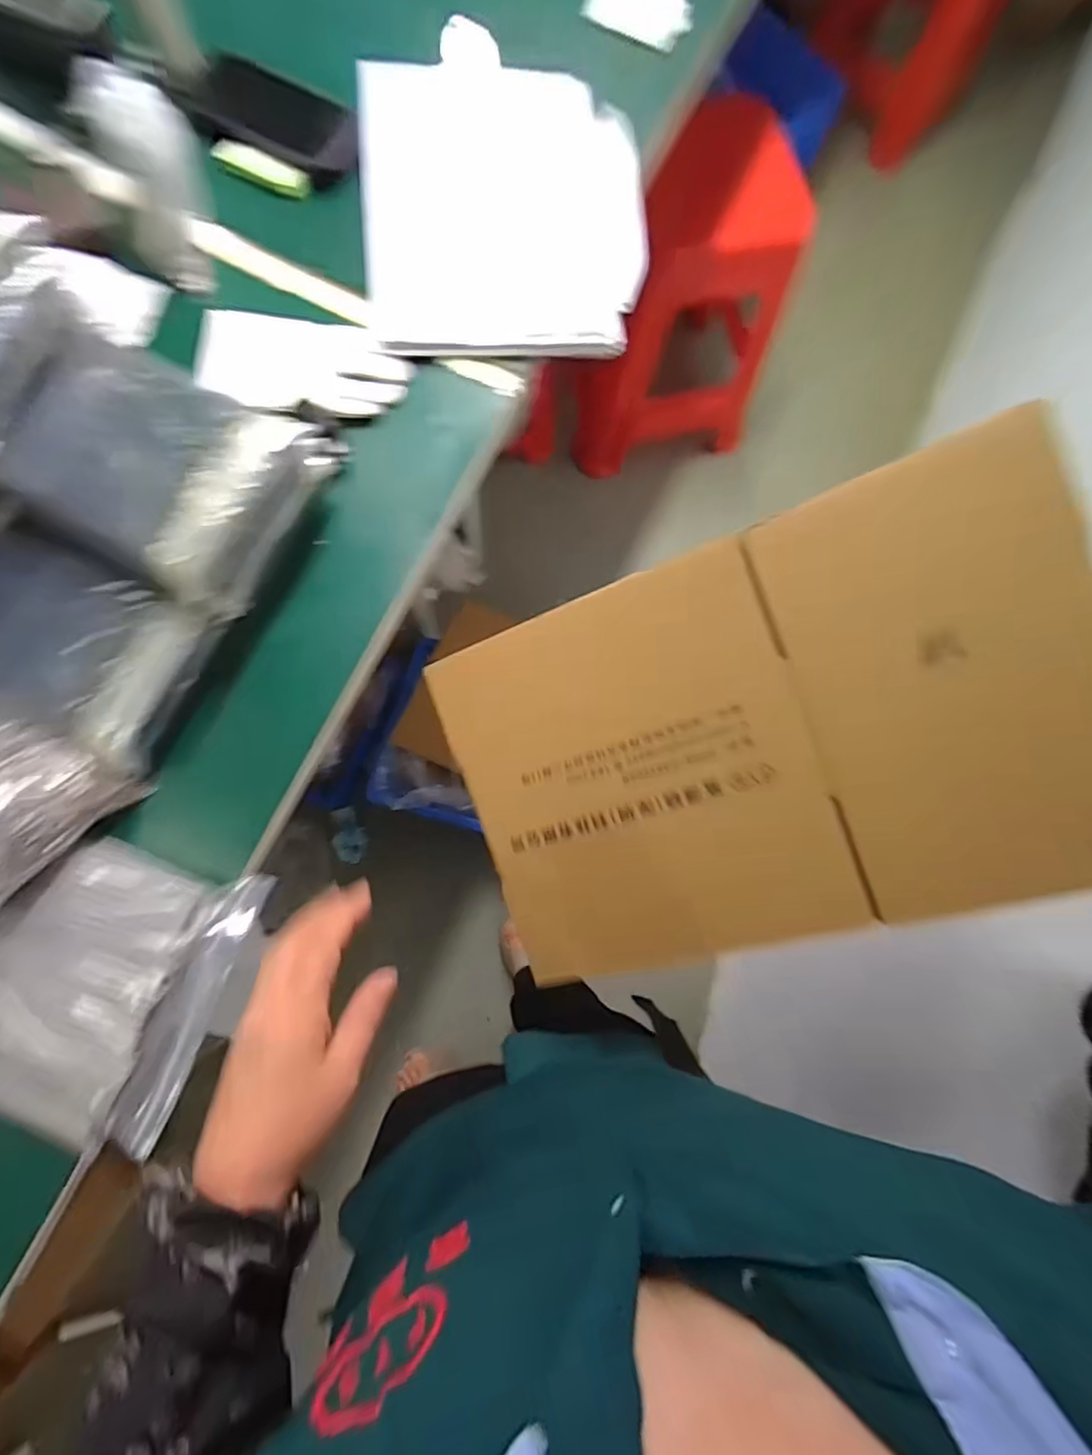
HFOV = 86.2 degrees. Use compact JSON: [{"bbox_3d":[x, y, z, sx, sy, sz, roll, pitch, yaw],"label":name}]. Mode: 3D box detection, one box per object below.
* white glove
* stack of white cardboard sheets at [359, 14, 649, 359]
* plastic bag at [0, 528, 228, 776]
[{"bbox_3d":[-0.215,-0.320,0.514,0.178,0.021,0.103,6,80,-3],"label":"white glove"},{"bbox_3d":[-0.040,-0.515,0.557,0.254,0.029,0.339,-4,78,-3],"label":"stack of white cardboard sheets"},{"bbox_3d":[-0.370,-0.060,0.467,0.195,0.061,0.147,22,78,3],"label":"plastic bag"}]

